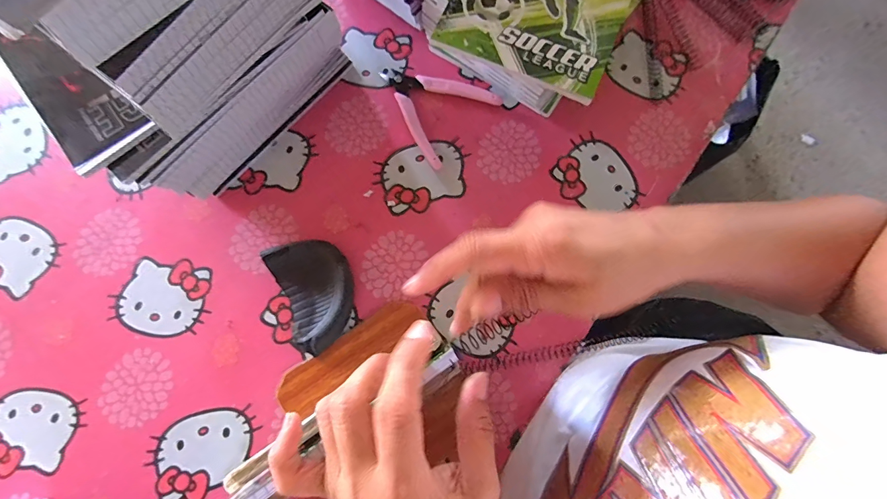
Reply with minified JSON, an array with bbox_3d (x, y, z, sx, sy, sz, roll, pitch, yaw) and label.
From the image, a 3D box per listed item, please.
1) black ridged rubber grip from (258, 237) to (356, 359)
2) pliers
[{"bbox_3d":[-0.113,0.038,0.353,0.064,0.027,0.097,-23,78,-4],"label":"black ridged rubber grip"},{"bbox_3d":[-0.011,-0.156,0.402,0.098,0.011,0.116,-43,80,-8],"label":"pliers"}]

